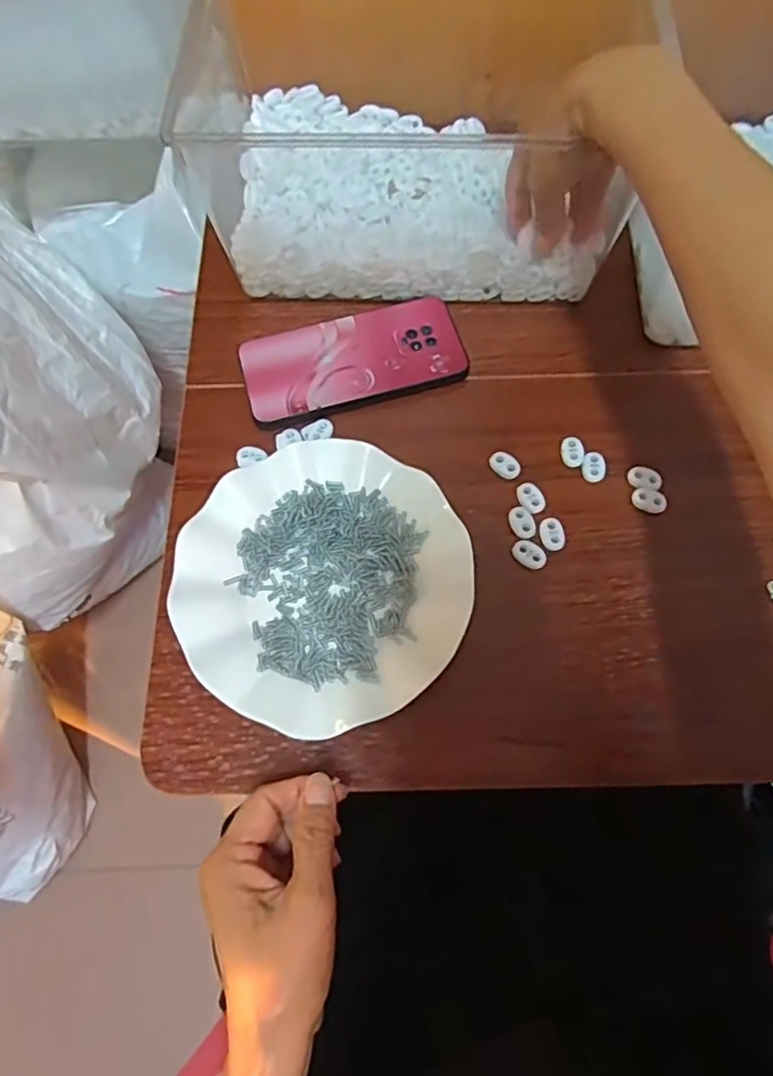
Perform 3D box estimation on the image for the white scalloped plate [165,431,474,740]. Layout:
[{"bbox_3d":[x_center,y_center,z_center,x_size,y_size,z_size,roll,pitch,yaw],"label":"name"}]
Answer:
[{"bbox_3d":[-0.041,0.028,0.408,0.183,0.029,0.179,0,68,1],"label":"white scalloped plate"}]

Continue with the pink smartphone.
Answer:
[{"bbox_3d":[-0.025,-0.135,0.476,0.162,0.010,0.079,-15,69,-5],"label":"pink smartphone"}]

